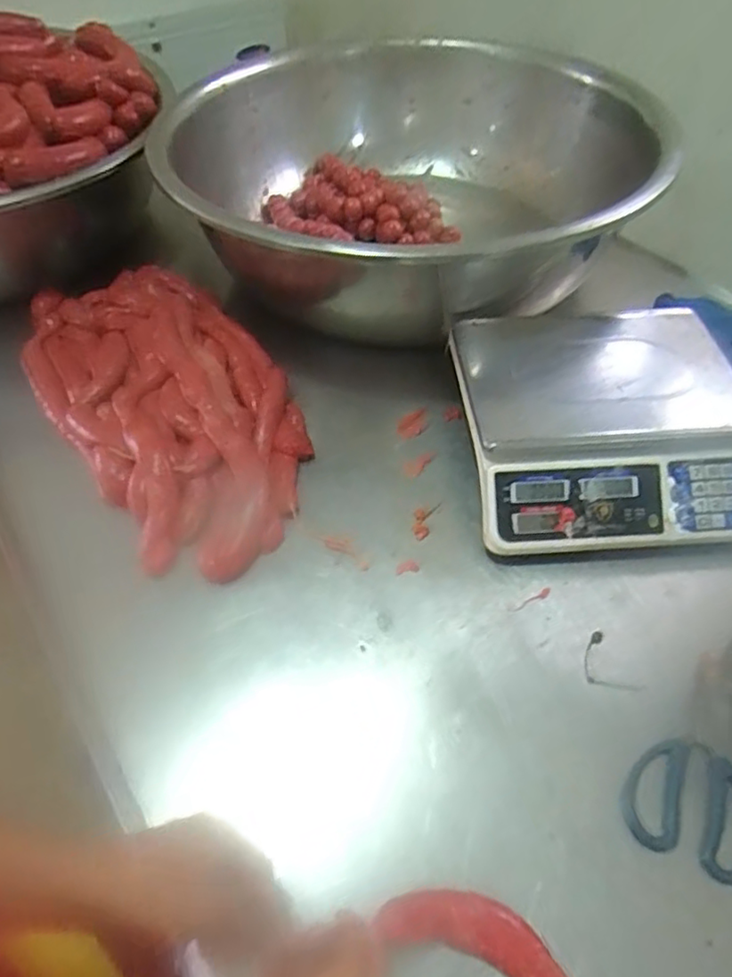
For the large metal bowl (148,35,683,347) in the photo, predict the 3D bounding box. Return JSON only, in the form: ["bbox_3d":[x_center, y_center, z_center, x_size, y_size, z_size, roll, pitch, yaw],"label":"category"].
[{"bbox_3d":[0.049,-0.479,0.989,0.680,0.226,0.673,1,51,-1],"label":"large metal bowl"}]

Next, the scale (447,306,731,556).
[{"bbox_3d":[0.277,-0.078,0.746,0.315,0.118,0.309,-1,51,-3],"label":"scale"}]

